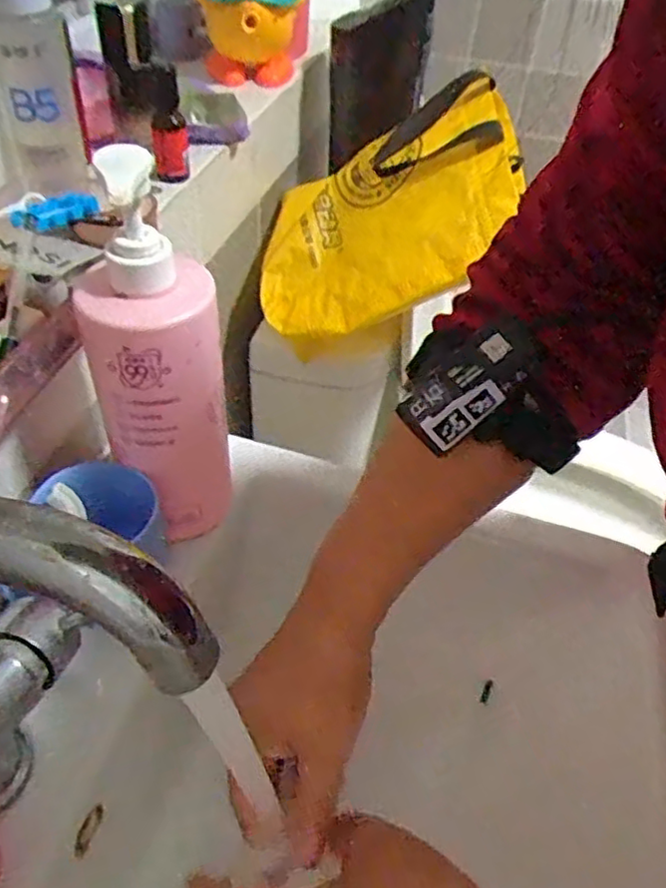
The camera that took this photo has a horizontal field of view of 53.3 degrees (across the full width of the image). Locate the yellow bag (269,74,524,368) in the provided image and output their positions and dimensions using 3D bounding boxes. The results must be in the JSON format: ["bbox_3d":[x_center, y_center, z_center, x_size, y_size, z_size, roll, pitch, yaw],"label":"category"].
[{"bbox_3d":[0.051,-0.222,0.659,0.276,0.059,0.214,-24,62,26],"label":"yellow bag"}]

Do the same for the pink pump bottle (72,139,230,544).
[{"bbox_3d":[-0.111,-0.049,0.411,0.072,0.249,0.066,-18,48,-21],"label":"pink pump bottle"}]

